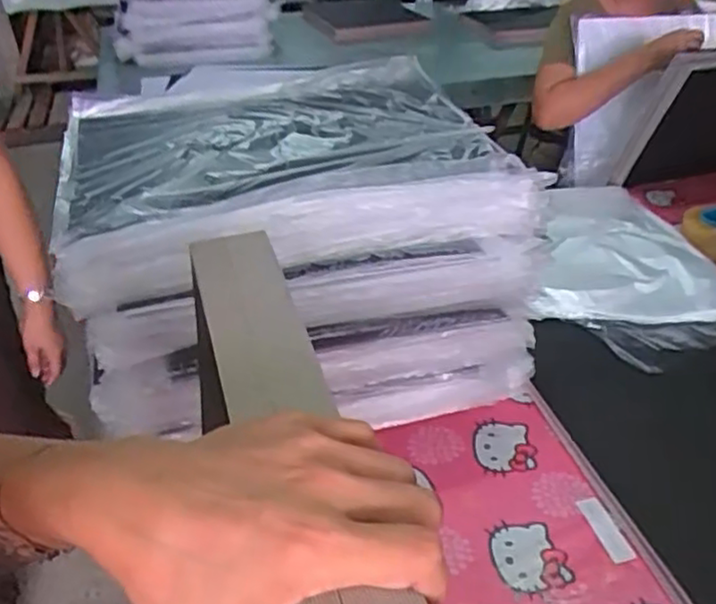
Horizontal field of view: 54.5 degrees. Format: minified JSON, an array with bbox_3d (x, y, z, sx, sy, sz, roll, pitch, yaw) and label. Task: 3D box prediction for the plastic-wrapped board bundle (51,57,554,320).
[{"bbox_3d":[-0.094,-0.187,0.860,0.511,0.072,0.486,-11,34,-13],"label":"plastic-wrapped board bundle"}]

